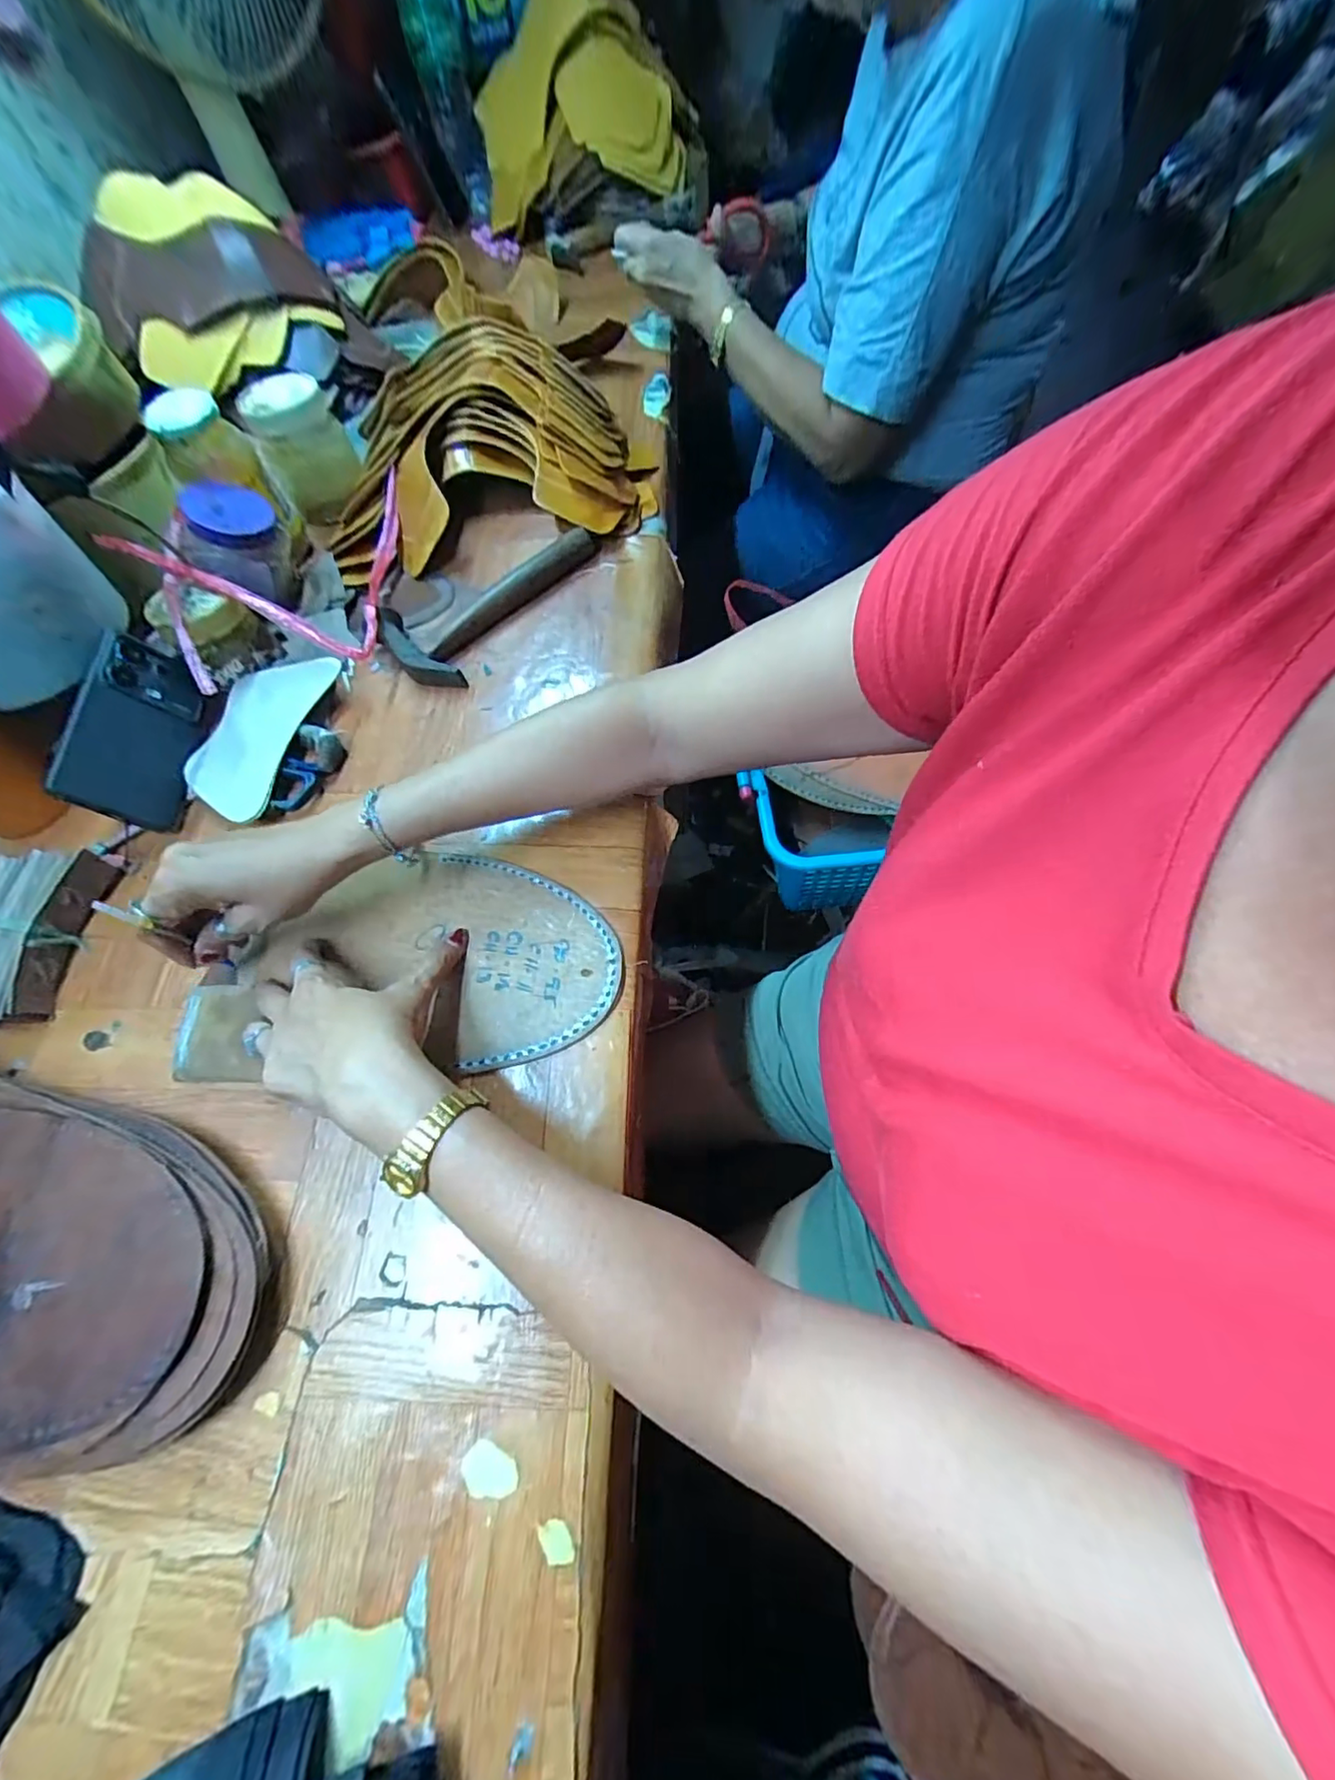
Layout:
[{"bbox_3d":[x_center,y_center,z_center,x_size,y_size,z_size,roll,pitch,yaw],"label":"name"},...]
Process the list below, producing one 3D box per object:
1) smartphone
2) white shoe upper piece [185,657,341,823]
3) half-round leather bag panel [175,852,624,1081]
[{"bbox_3d":[-0.431,-0.130,0.475,0.014,0.078,0.155,-22,66,33],"label":"smartphone"},{"bbox_3d":[-0.349,-0.133,0.495,0.086,0.014,0.158,7,66,10],"label":"white shoe upper piece"},{"bbox_3d":[-0.185,0.049,0.414,0.299,0.008,0.150,-4,67,5],"label":"half-round leather bag panel"}]

